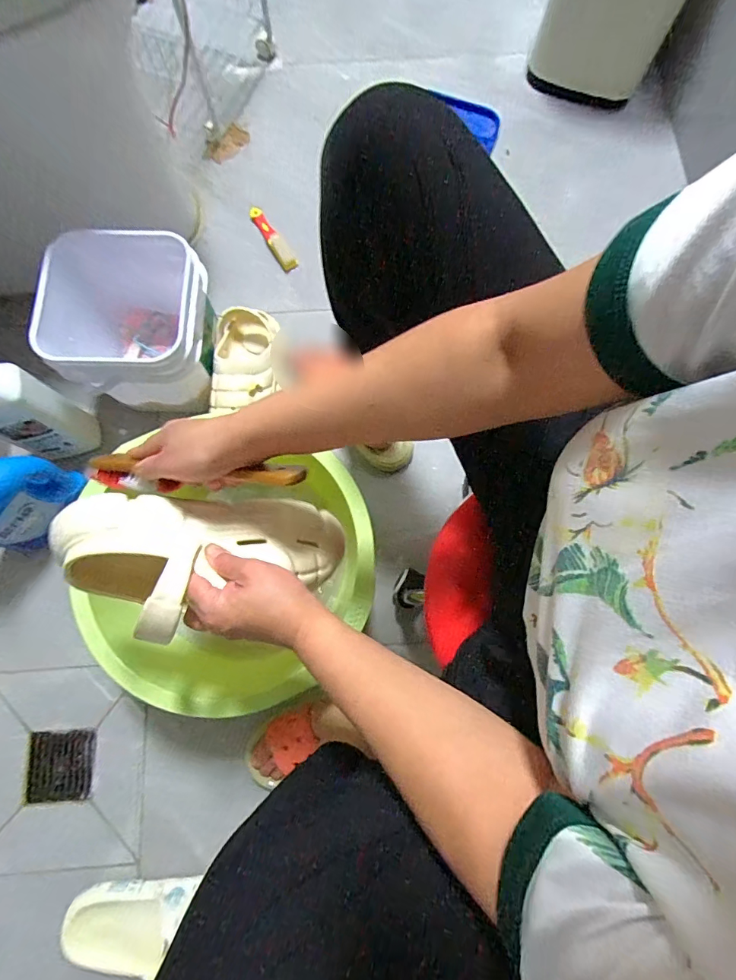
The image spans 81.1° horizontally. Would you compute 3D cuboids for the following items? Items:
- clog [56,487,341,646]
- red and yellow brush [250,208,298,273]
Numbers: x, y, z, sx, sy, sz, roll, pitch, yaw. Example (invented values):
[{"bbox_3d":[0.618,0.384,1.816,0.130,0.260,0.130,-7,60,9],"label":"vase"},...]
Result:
[{"bbox_3d":[-0.142,0.065,0.409,0.252,0.085,0.121,-1,74,-28],"label":"clog"},{"bbox_3d":[-0.183,-0.485,0.827,0.028,0.022,0.146,-32,78,-8],"label":"red and yellow brush"}]

